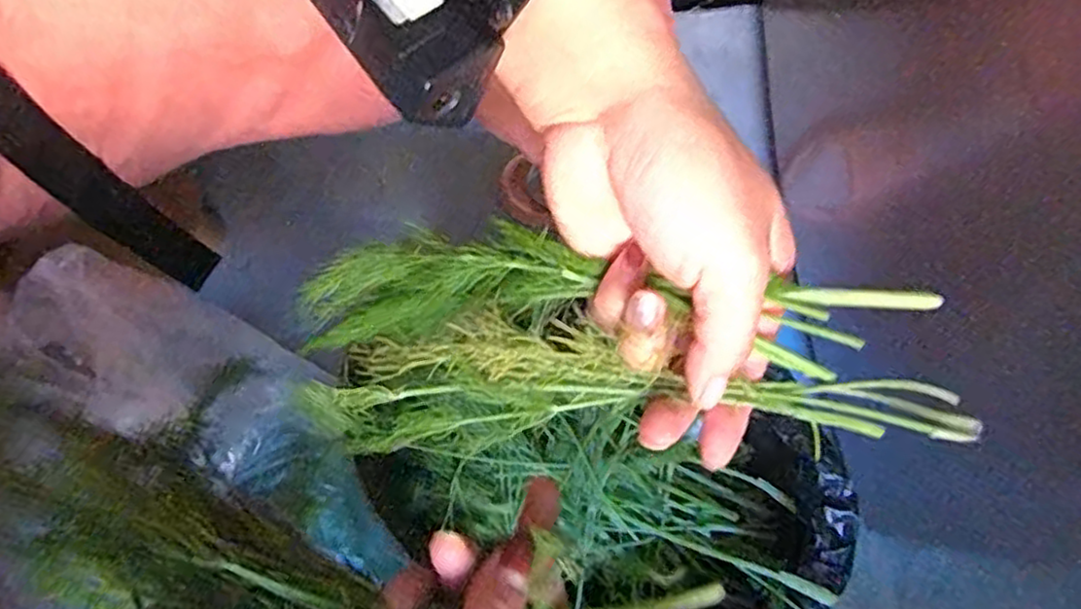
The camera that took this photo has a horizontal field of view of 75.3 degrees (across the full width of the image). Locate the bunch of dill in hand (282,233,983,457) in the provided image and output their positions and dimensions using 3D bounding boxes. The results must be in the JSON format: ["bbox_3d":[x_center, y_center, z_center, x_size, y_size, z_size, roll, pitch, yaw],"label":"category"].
[{"bbox_3d":[0.023,0.020,0.256,0.234,0.046,0.075,5,76,5],"label":"bunch of dill in hand"}]

